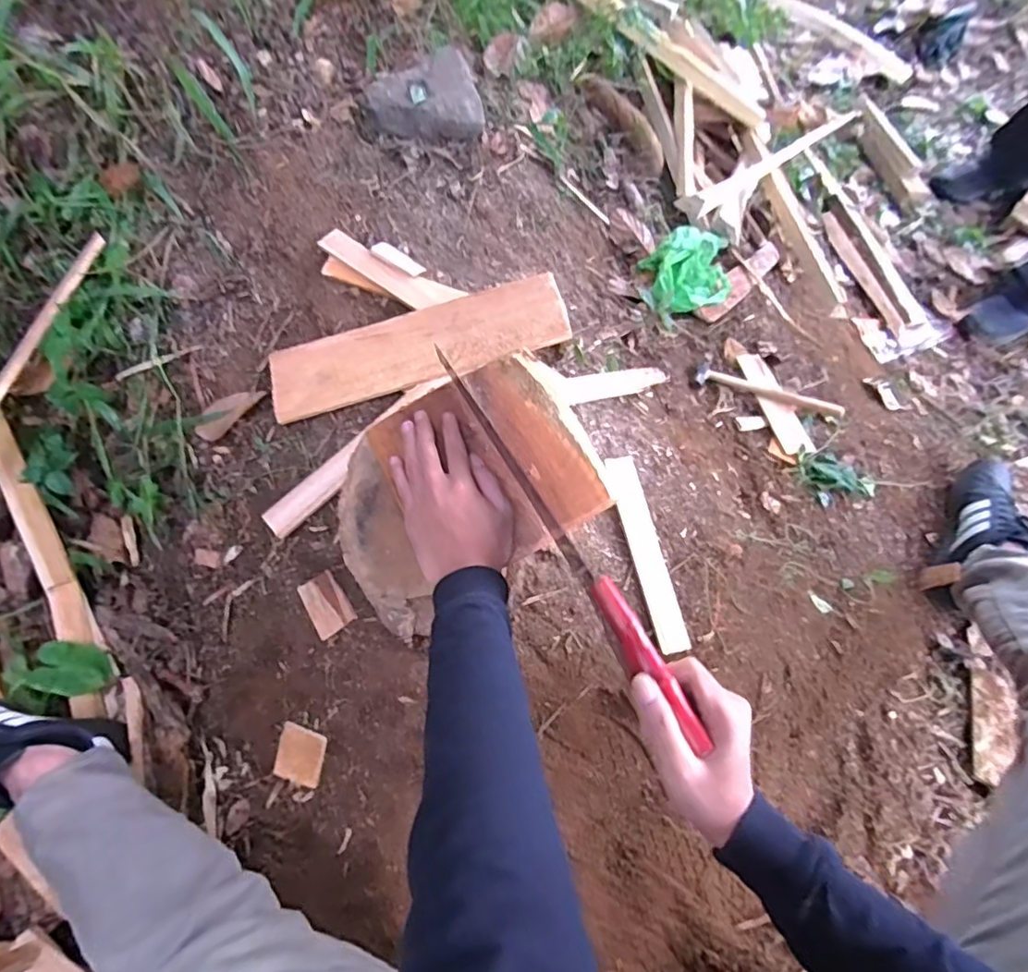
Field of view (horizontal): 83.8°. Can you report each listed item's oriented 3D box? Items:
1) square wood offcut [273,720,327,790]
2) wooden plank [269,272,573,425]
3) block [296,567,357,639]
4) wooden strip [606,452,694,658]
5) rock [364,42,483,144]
[{"bbox_3d":[-0.247,0.314,0.663,0.060,0.007,0.066,14,93,15],"label":"square wood offcut"},{"bbox_3d":[-0.129,-0.184,0.755,0.392,0.013,0.112,-17,71,1],"label":"wooden plank"},{"bbox_3d":[-0.222,0.139,0.680,0.048,0.010,0.073,-33,70,-11],"label":"block"},{"bbox_3d":[0.165,0.079,0.703,0.042,0.009,0.242,-12,75,-11],"label":"wooden strip"},{"bbox_3d":[-0.129,-0.572,0.853,0.156,0.081,0.093,-9,67,-1],"label":"rock"}]

